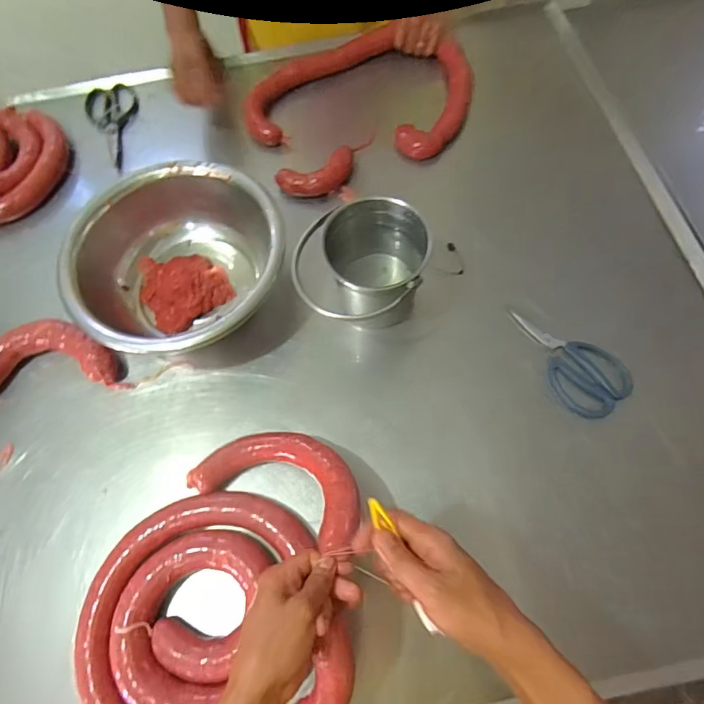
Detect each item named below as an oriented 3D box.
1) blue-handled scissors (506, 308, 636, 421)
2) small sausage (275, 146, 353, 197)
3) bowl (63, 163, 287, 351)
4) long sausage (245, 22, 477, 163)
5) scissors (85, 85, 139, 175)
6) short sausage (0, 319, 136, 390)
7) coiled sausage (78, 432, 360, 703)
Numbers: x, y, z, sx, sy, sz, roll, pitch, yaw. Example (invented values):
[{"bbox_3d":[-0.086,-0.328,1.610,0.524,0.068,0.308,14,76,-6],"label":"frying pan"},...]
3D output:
[{"bbox_3d":[0.292,0.005,0.626,0.095,0.015,0.173,-32,69,-10],"label":"blue-handled scissors"},{"bbox_3d":[-0.049,-0.294,0.759,0.138,0.031,0.068,-28,68,-9],"label":"small sausage"},{"bbox_3d":[-0.228,-0.122,0.656,0.273,0.119,0.267,-1,67,3],"label":"bowl"},{"bbox_3d":[0.013,-0.460,0.808,0.382,0.060,0.234,7,67,6],"label":"long sausage"},{"bbox_3d":[-0.431,-0.413,0.840,0.089,0.019,0.205,-15,67,-3],"label":"scissors"},{"bbox_3d":[-0.427,0.007,0.644,0.207,0.041,0.108,-9,67,-1],"label":"short sausage"},{"bbox_3d":[-0.145,0.235,0.481,0.293,0.110,0.297,-4,66,-2],"label":"coiled sausage"}]

